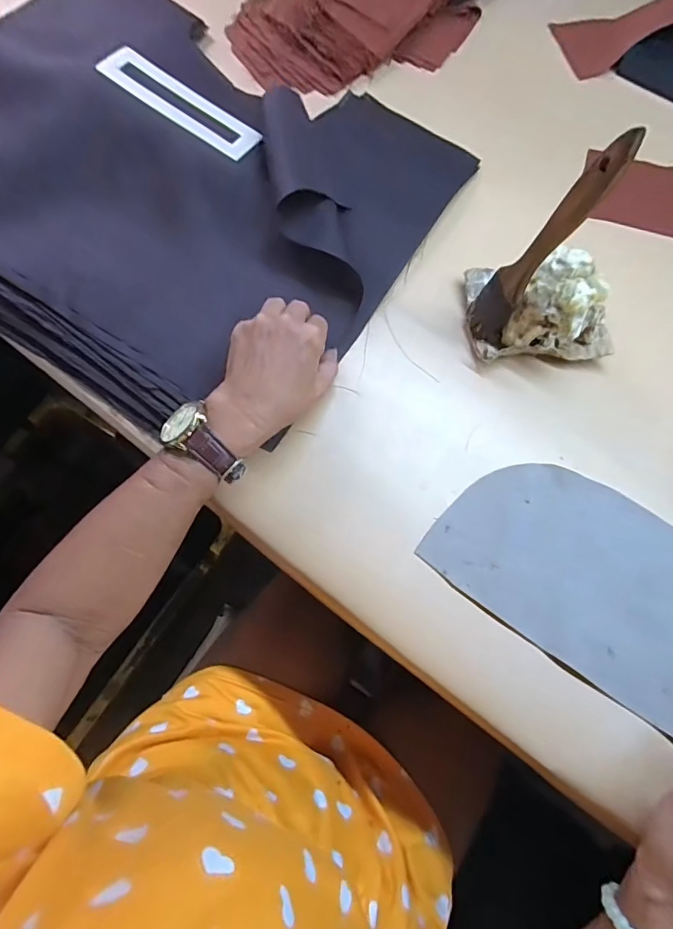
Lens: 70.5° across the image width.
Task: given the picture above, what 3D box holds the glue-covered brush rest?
[{"bbox_3d":[0.174,-0.140,0.393,0.120,0.090,0.088,-2,71,-3],"label":"glue-covered brush rest"}]

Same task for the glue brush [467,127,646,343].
[{"bbox_3d":[0.139,-0.147,0.344,0.043,0.180,0.029,27,72,7],"label":"glue brush"}]

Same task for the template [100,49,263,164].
[{"bbox_3d":[-0.141,-0.327,0.432,0.157,0.006,0.047,36,67,5],"label":"template"}]

